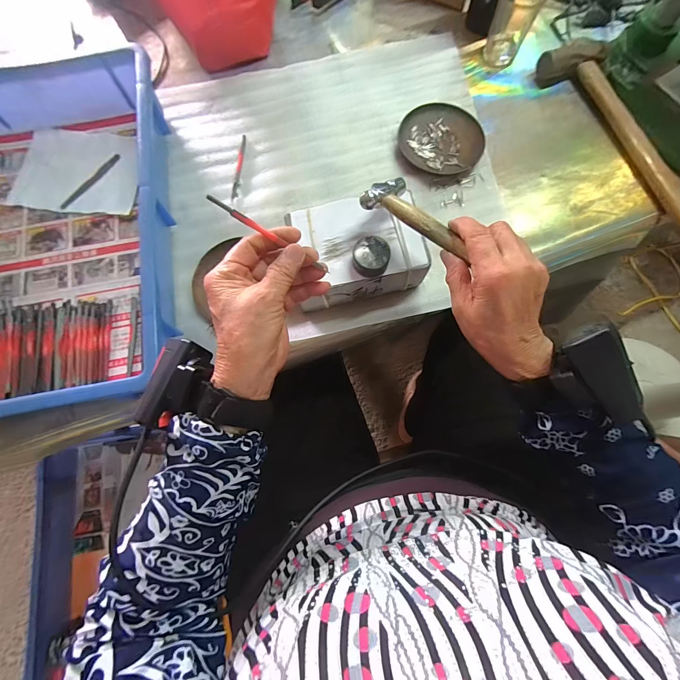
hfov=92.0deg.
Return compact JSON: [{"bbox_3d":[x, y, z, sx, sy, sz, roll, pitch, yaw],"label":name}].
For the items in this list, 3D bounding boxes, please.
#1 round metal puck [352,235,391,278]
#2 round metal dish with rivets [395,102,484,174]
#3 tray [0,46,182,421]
[{"bbox_3d":[0.032,-0.085,0.340,0.036,0.026,0.034,0,75,0],"label":"round metal puck"},{"bbox_3d":[0.138,-0.276,0.452,0.112,0.013,0.108,0,75,0],"label":"round metal dish with rivets"},{"bbox_3d":[-0.338,-0.129,0.379,0.273,0.076,0.426,-10,75,-3],"label":"tray"}]

